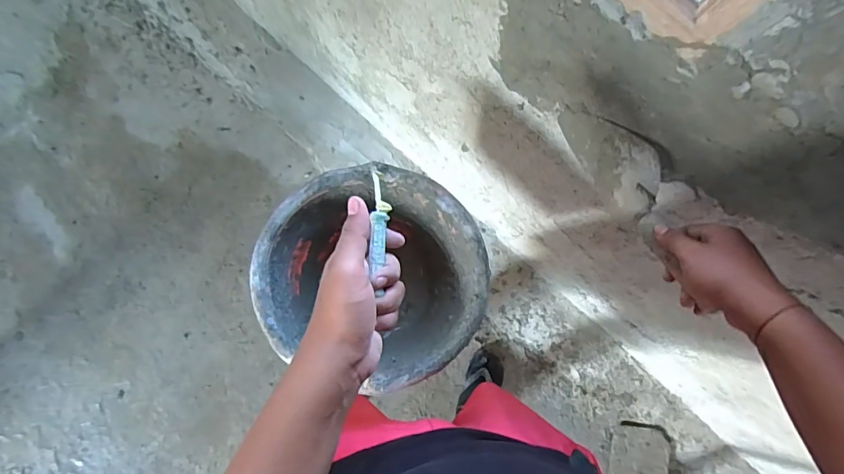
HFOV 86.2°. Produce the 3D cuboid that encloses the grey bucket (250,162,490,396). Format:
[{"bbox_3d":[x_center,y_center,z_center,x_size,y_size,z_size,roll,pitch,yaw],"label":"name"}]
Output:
[{"bbox_3d":[-0.066,0.045,0.663,0.288,0.211,0.262,31,80,-2],"label":"grey bucket"}]

